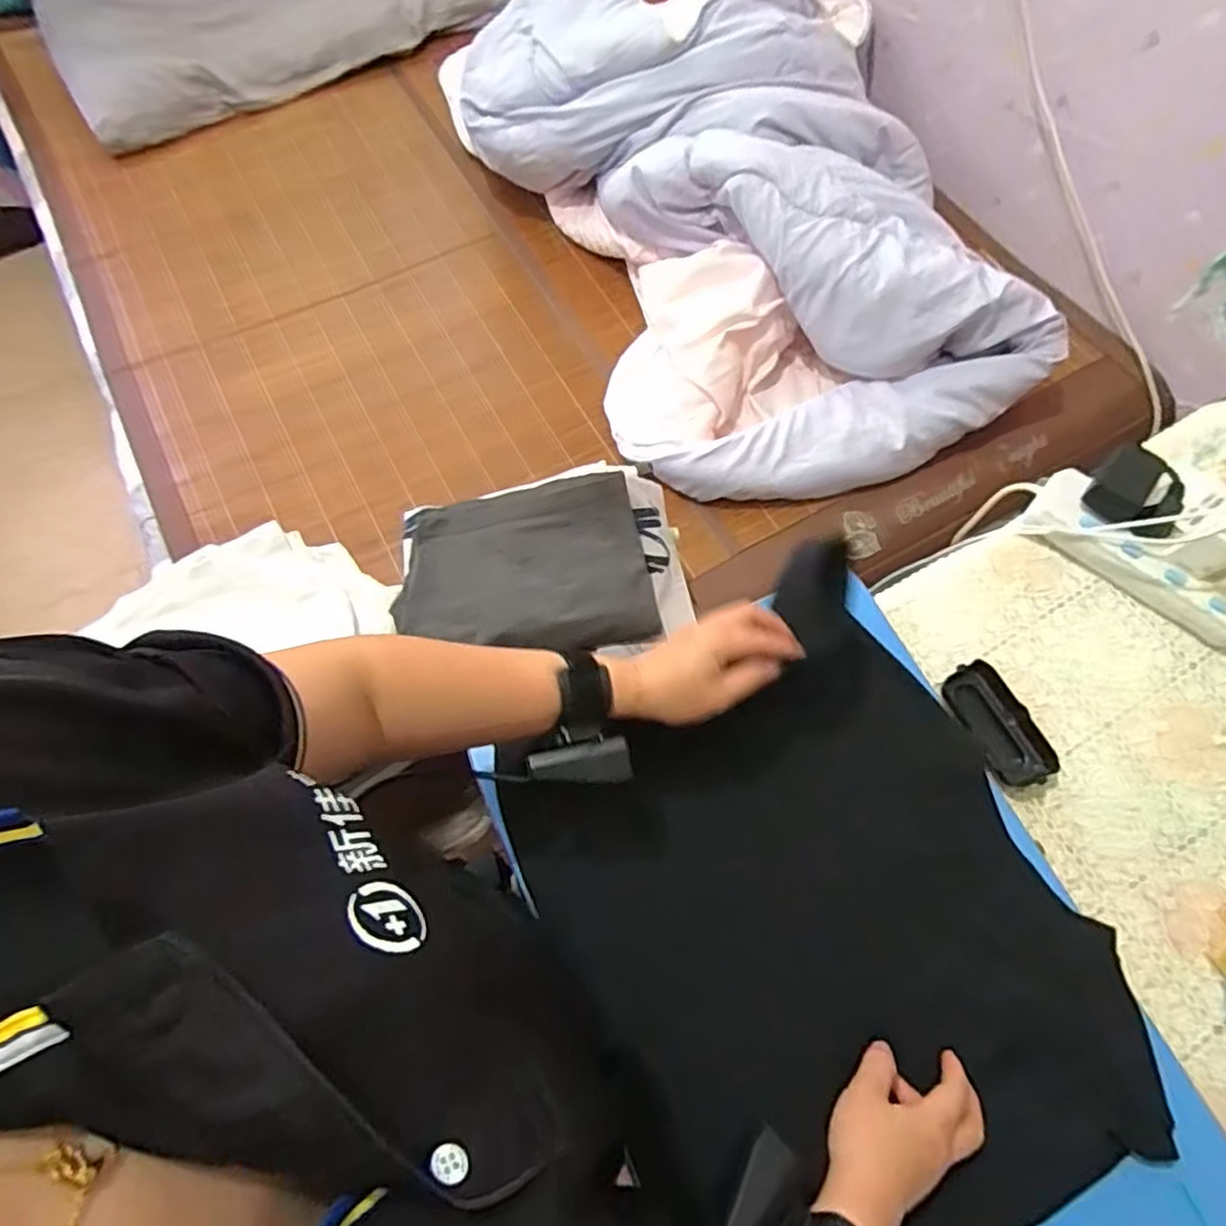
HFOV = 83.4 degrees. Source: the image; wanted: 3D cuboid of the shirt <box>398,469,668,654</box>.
[{"bbox_3d":[-0.102,-0.049,0.768,0.271,0.025,0.200,-9,69,-2],"label":"shirt"}]

